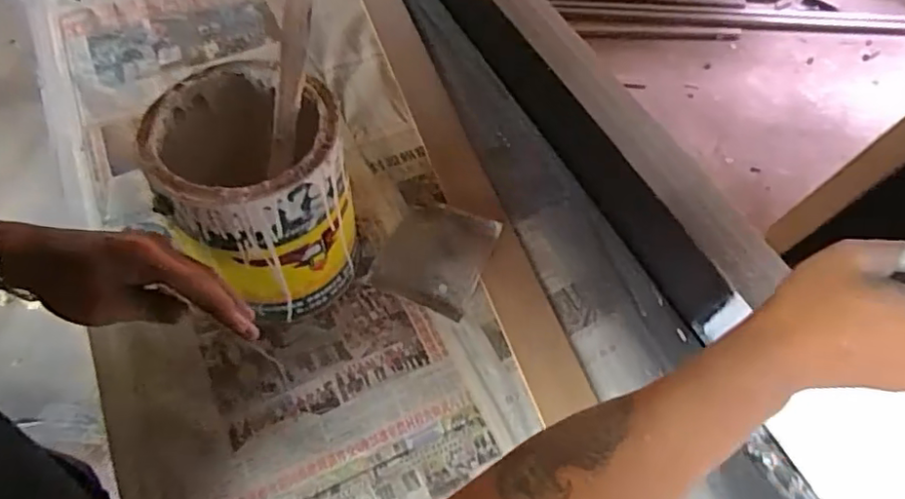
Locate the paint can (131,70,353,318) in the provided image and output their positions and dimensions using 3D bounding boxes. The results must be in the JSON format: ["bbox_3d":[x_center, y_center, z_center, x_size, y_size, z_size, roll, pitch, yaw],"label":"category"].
[{"bbox_3d":[-0.177,-0.046,0.572,0.150,0.200,0.161,-9,58,-8],"label":"paint can"}]

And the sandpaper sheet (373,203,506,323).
[{"bbox_3d":[-0.020,0.004,0.668,0.112,0.018,0.127,21,59,11],"label":"sandpaper sheet"}]

